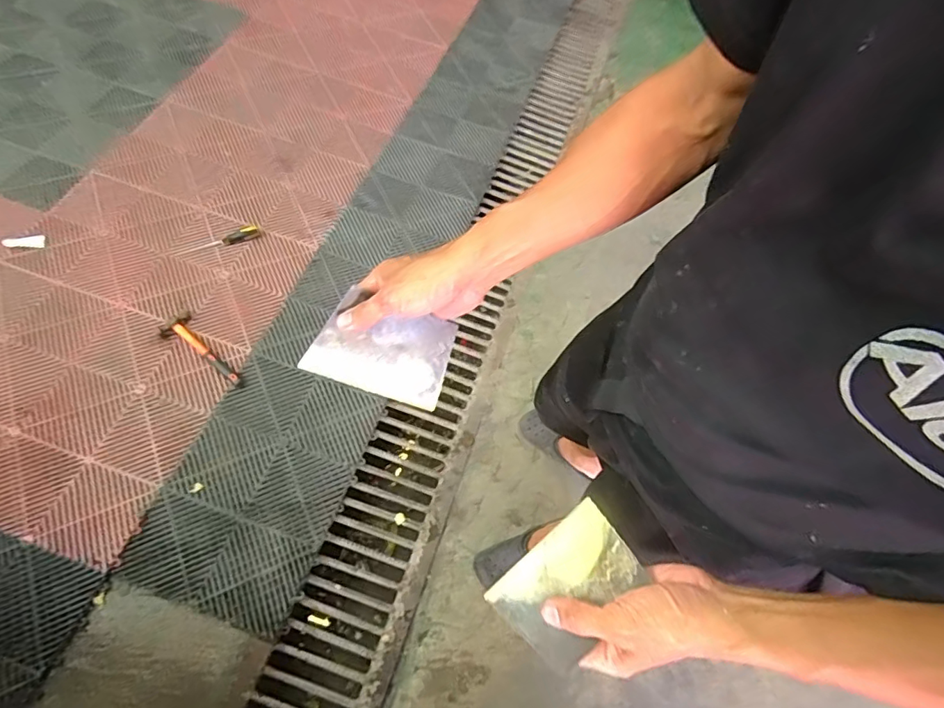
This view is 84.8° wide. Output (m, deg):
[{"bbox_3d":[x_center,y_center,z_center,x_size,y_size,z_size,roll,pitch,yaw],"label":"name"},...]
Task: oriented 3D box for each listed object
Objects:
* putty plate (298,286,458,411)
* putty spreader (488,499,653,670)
[{"bbox_3d":[-0.090,-0.004,0.530,0.139,0.096,0.005,18,16,-18],"label":"putty plate"},{"bbox_3d":[0.081,0.191,0.435,0.118,0.005,0.082,-43,56,-8],"label":"putty spreader"}]

